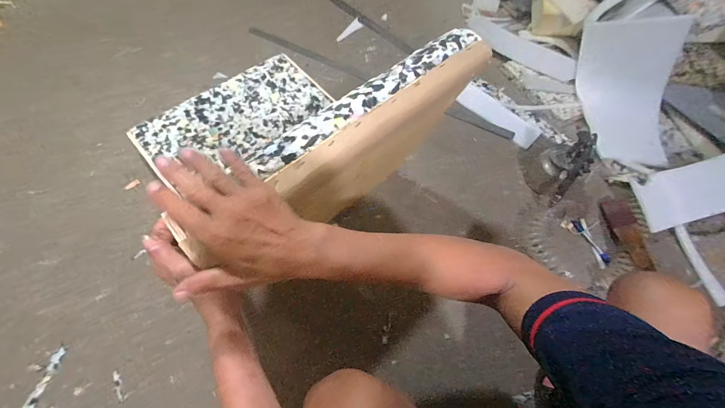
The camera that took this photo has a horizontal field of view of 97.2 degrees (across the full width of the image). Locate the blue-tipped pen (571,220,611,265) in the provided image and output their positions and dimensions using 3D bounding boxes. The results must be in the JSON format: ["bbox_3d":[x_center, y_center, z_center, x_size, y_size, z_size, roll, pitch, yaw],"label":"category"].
[{"bbox_3d":[0.614,0.099,0.858,0.022,0.016,0.134,-17,63,-11],"label":"blue-tipped pen"}]

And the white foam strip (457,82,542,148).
[{"bbox_3d":[0.451,-0.300,1.057,0.101,0.020,0.294,-35,67,-19],"label":"white foam strip"}]

